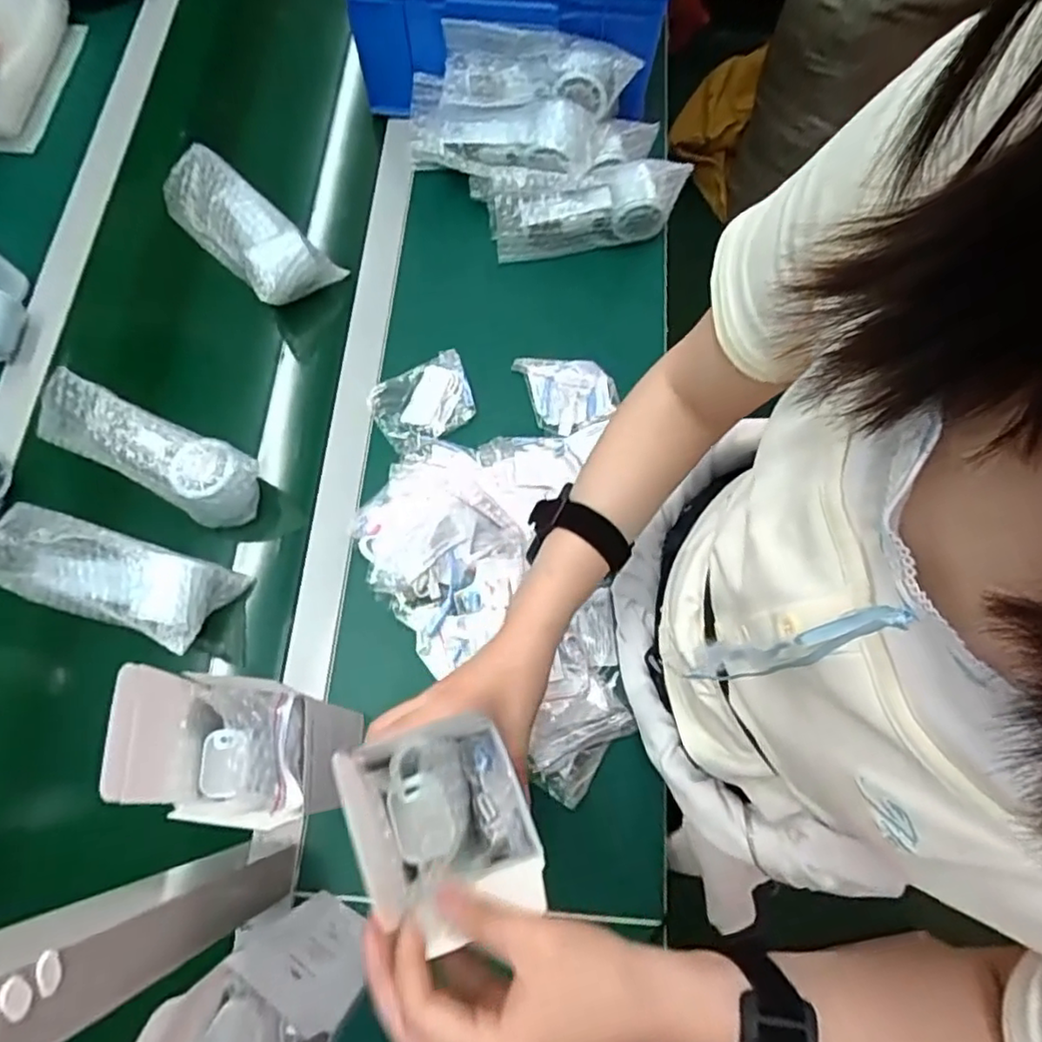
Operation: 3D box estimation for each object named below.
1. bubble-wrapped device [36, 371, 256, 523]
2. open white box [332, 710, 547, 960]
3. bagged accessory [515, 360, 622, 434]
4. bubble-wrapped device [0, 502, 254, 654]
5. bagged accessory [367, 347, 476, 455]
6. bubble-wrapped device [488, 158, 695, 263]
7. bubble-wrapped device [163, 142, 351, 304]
[{"bbox_3d":[-0.338,-0.063,0.600,0.196,0.067,0.067,26,72,7],"label":"bubble-wrapped device"},{"bbox_3d":[-0.038,0.152,0.331,0.079,0.068,0.094,-19,73,-8],"label":"open white box"},{"bbox_3d":[0.051,-0.138,0.675,0.086,0.016,0.095,-18,72,-8],"label":"bagged accessory"},{"bbox_3d":[-0.359,0.048,0.567,0.194,0.058,0.077,18,71,4],"label":"bubble-wrapped device"},{"bbox_3d":[-0.100,-0.123,0.666,0.101,0.014,0.084,-24,73,-10],"label":"bagged accessory"},{"bbox_3d":[0.070,-0.343,0.703,0.198,0.076,0.064,-8,71,-5],"label":"bubble-wrapped device"},{"bbox_3d":[-0.297,-0.317,0.698,0.084,0.051,0.199,-42,77,-15],"label":"bubble-wrapped device"}]

